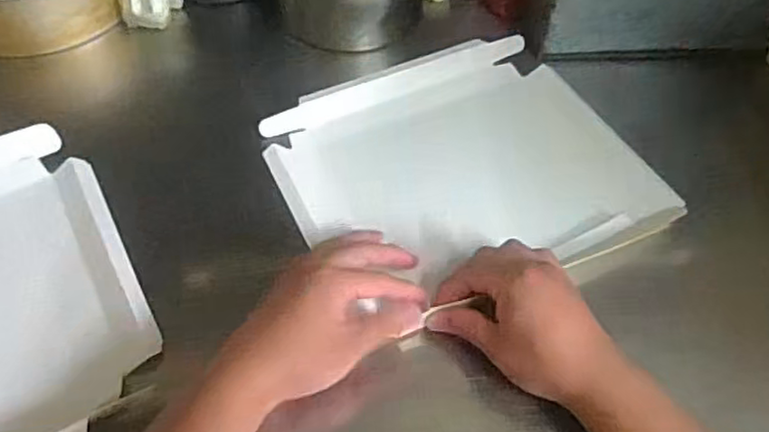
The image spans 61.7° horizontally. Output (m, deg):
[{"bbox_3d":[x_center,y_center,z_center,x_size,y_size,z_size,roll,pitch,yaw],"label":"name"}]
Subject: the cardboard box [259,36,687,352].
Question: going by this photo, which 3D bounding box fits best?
[{"bbox_3d":[0.070,-0.045,0.598,0.313,0.029,0.269,-21,58,-17],"label":"cardboard box"}]

